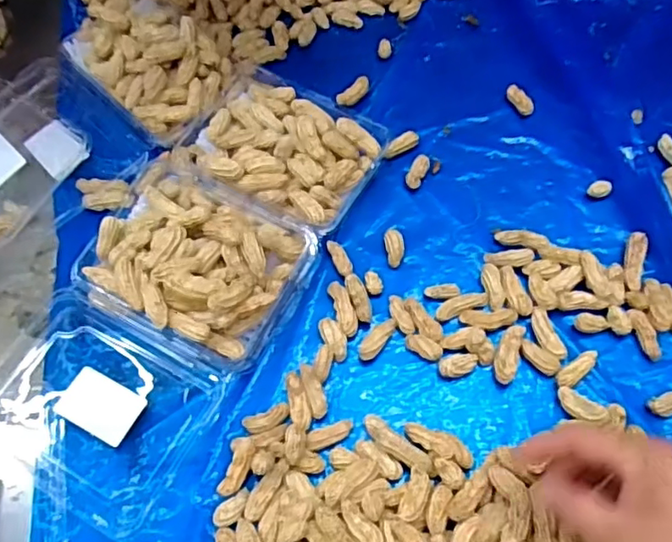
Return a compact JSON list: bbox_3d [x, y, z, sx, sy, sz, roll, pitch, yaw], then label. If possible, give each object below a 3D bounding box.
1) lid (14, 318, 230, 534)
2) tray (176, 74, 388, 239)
[{"bbox_3d":[-0.180,0.108,0.455,0.149,0.021,0.121,26,66,16],"label":"lid"},{"bbox_3d":[-0.052,-0.115,0.555,0.174,0.056,0.143,25,66,16],"label":"tray"}]

